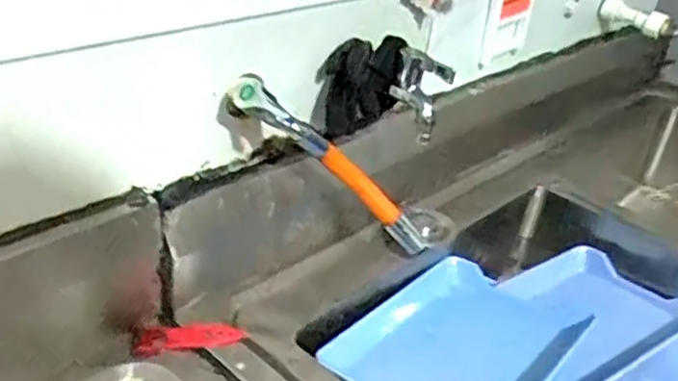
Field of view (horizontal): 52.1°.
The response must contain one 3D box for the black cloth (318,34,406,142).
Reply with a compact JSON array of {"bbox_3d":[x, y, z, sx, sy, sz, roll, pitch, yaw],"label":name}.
[{"bbox_3d":[0.019,-0.107,0.725,0.084,0.103,0.034,6,31,-3],"label":"black cloth"}]

